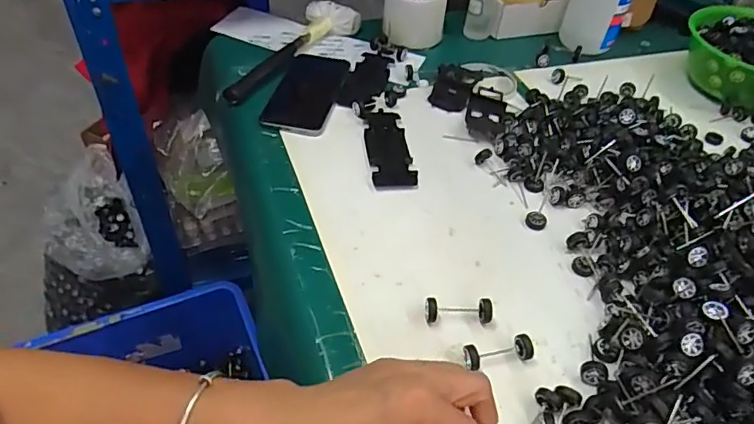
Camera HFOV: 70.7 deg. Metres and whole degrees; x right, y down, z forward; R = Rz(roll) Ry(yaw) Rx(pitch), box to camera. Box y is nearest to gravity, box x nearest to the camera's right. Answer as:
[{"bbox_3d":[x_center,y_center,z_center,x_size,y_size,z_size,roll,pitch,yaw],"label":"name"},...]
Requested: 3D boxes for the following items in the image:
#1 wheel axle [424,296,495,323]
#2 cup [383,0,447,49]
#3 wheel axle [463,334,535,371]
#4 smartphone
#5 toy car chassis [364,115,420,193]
[{"bbox_3d":[0.068,0.083,0.443,0.056,0.018,0.017,0,46,-5],"label":"wheel axle"},{"bbox_3d":[0.054,-0.293,0.766,0.088,0.072,0.086,6,45,1],"label":"cup"},{"bbox_3d":[0.095,0.111,0.419,0.057,0.018,0.016,-5,46,-10],"label":"wheel axle"},{"bbox_3d":[-0.087,-0.155,0.661,0.076,0.011,0.169,10,45,4],"label":"smartphone"},{"bbox_3d":[0.012,-0.072,0.591,0.046,0.008,0.126,-3,46,-8],"label":"toy car chassis"}]

